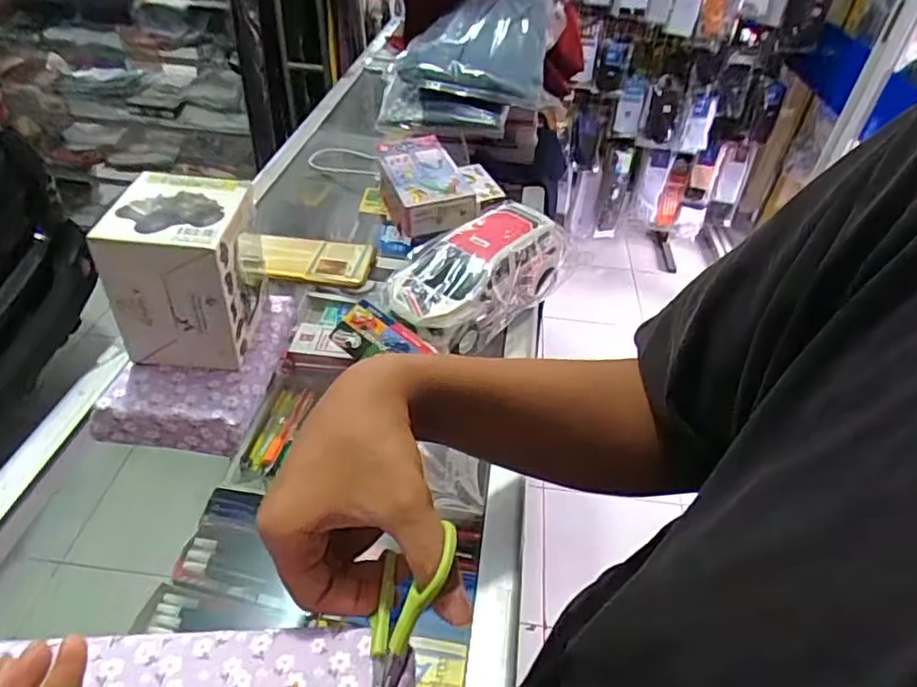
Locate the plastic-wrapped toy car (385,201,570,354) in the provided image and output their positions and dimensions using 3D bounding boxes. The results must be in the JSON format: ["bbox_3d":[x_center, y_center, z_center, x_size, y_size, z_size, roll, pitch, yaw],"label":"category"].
[{"bbox_3d":[0.020,-0.070,0.574,0.184,0.062,0.094,-31,53,-34],"label":"plastic-wrapped toy car"}]

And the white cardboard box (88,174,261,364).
[{"bbox_3d":[-0.201,-0.054,0.449,0.089,0.116,0.081,2,41,-3],"label":"white cardboard box"}]

